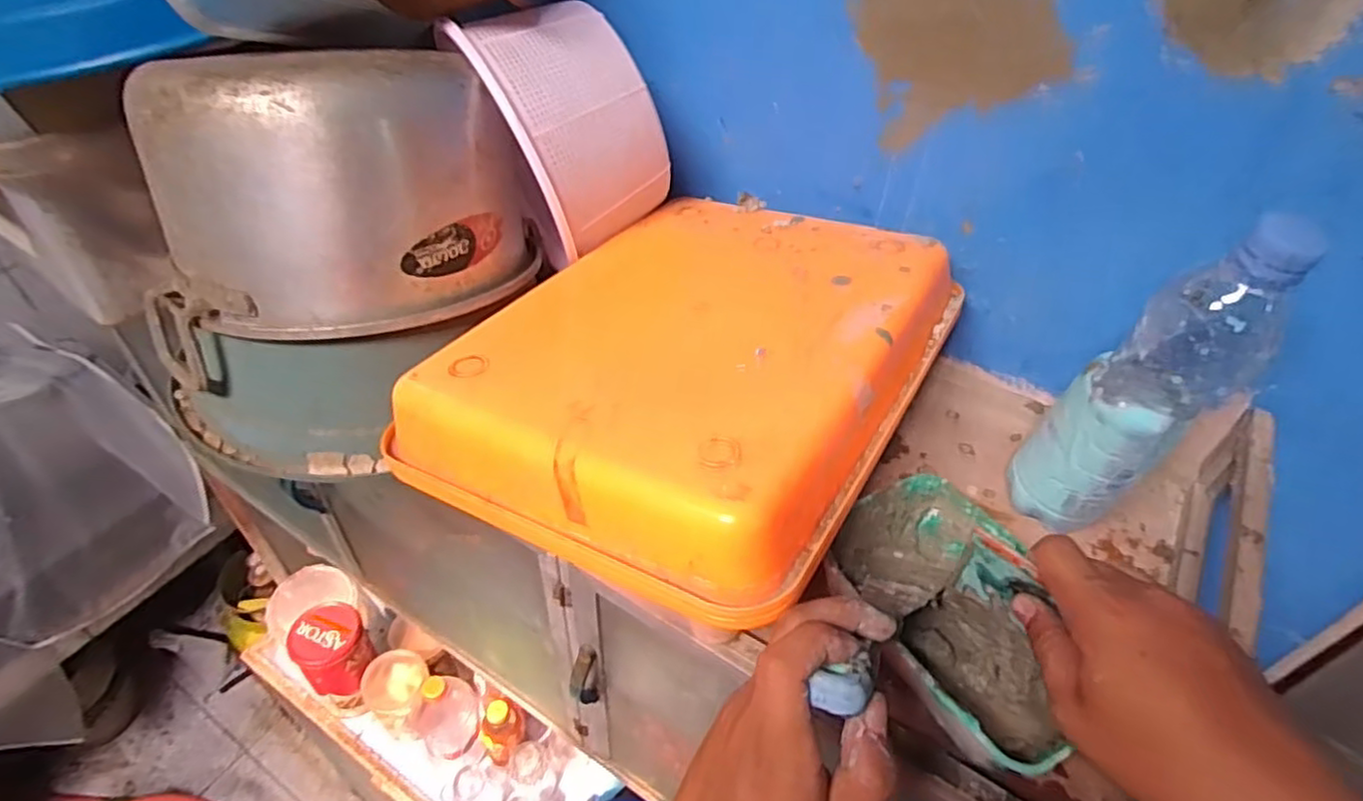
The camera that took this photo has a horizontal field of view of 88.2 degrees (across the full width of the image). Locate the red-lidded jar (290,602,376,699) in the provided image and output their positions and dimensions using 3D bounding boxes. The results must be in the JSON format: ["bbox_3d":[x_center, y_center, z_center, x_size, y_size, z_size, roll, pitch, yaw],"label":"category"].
[{"bbox_3d":[-0.515,0.368,1.042,0.094,0.101,0.103,2,44,-2],"label":"red-lidded jar"}]

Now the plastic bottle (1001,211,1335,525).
[{"bbox_3d":[0.269,-0.003,0.414,0.062,0.225,0.066,-8,45,-11],"label":"plastic bottle"}]

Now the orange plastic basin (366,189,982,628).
[{"bbox_3d":[0.014,-0.037,0.447,0.253,0.072,0.323,25,48,21],"label":"orange plastic basin"}]

